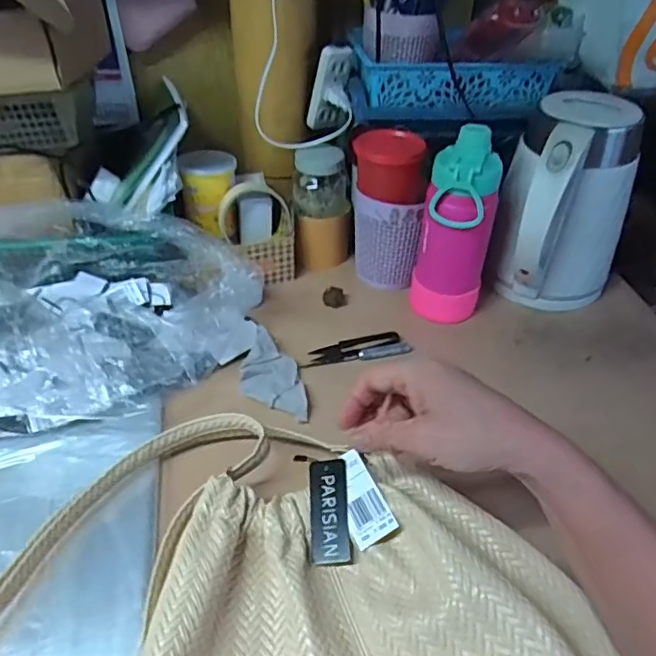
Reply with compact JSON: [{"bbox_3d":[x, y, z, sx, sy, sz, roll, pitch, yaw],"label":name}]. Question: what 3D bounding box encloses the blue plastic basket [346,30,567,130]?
[{"bbox_3d":[0.145,-0.304,0.701,0.240,0.073,0.122,-3,41,-6],"label":"blue plastic basket"}]

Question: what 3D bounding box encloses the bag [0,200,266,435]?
[{"bbox_3d":[-0.264,-0.024,0.550,0.379,0.136,0.243,-8,42,-11],"label":"bag"}]

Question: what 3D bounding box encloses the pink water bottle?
[{"bbox_3d":[0.135,-0.099,0.610,0.074,0.200,0.063,7,41,6],"label":"pink water bottle"}]

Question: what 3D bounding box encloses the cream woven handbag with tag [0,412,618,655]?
[{"bbox_3d":[-0.060,0.176,0.387,0.369,0.068,0.301,-10,42,-13],"label":"cream woven handbag with tag"}]

